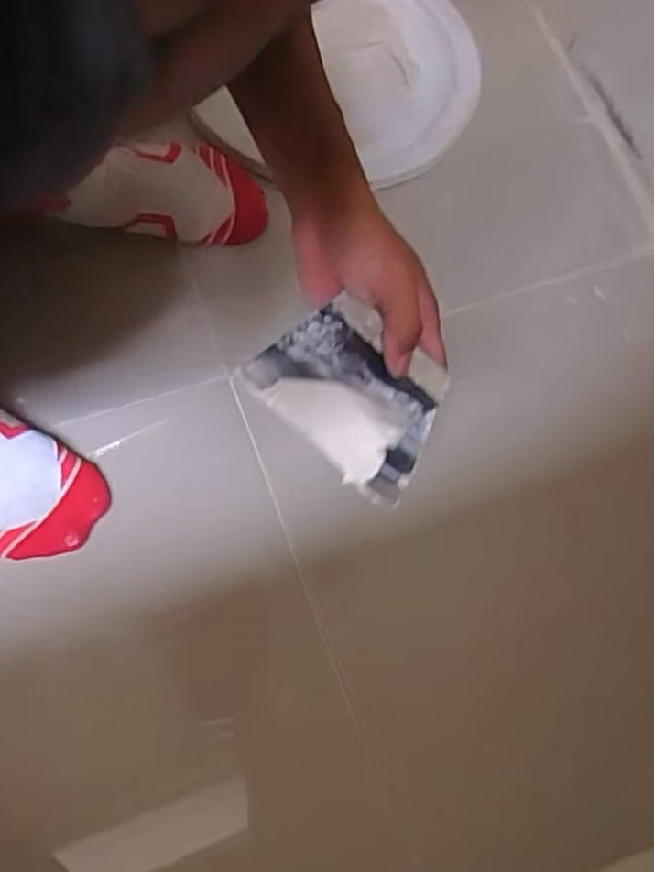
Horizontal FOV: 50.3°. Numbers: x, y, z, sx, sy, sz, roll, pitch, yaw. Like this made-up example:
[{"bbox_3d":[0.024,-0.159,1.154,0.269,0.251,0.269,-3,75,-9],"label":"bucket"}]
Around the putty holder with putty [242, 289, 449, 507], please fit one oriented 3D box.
[{"bbox_3d":[0.018,-0.028,0.383,0.100,0.018,0.091,39,57,-6],"label":"putty holder with putty"}]

